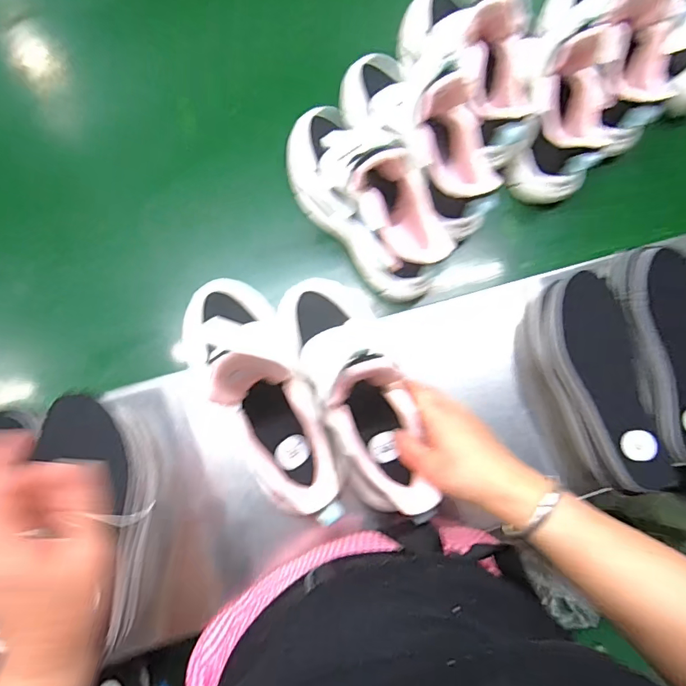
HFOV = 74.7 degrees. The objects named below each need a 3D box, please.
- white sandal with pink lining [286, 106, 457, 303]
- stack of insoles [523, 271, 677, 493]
[{"bbox_3d":[0.025,-0.158,0.479,0.100,0.129,0.220,-35,86,-9],"label":"white sandal with pink lining"},{"bbox_3d":[0.252,0.037,0.450,0.074,0.080,0.209,-18,84,-8],"label":"stack of insoles"}]

